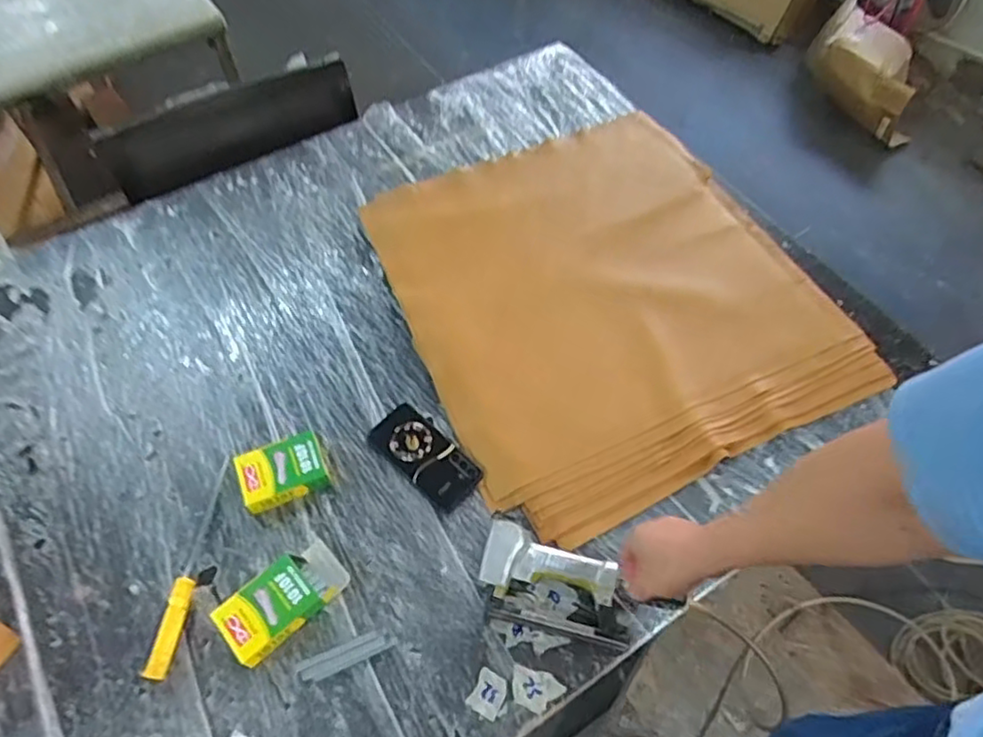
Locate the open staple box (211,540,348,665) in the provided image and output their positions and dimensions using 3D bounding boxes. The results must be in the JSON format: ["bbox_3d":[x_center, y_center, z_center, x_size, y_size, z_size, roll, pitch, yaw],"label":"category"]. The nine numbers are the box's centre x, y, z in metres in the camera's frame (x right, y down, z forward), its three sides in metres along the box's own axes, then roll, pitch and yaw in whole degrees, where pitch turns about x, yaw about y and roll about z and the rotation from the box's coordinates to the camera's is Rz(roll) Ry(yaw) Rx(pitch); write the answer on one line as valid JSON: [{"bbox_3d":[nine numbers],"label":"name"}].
[{"bbox_3d":[-0.255,0.284,0.800,0.153,0.039,0.082,-39,67,-22],"label":"open staple box"}]

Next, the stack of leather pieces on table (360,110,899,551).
[{"bbox_3d":[0.180,-0.140,1.084,0.645,0.054,0.708,-25,62,-11],"label":"stack of leather pieces on table"}]

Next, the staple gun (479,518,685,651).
[{"bbox_3d":[0.083,0.276,0.806,0.200,0.045,0.108,18,63,13],"label":"staple gun"}]

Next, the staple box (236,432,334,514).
[{"bbox_3d":[-0.283,0.143,0.885,0.116,0.037,0.088,-23,62,-14],"label":"staple box"}]

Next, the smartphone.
[{"bbox_3d":[-0.092,0.120,0.910,0.161,0.016,0.082,37,64,19],"label":"smartphone"}]

